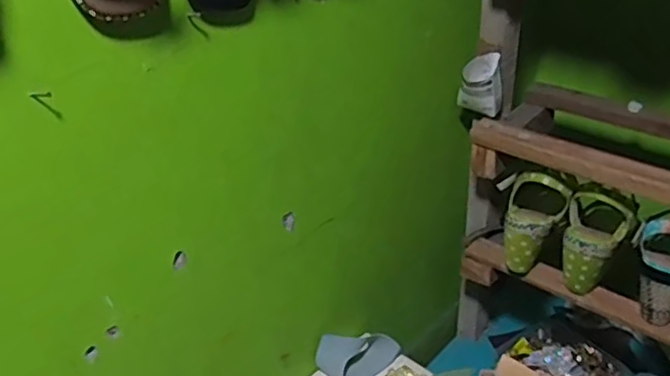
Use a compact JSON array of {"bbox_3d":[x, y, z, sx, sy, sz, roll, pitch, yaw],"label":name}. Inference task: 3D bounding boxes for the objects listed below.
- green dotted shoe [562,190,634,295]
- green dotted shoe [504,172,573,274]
[{"bbox_3d":[0.339,0.069,0.838,0.075,0.127,0.076,13,33,22],"label":"green dotted shoe"},{"bbox_3d":[0.275,0.044,0.878,0.076,0.134,0.076,10,32,18],"label":"green dotted shoe"}]

